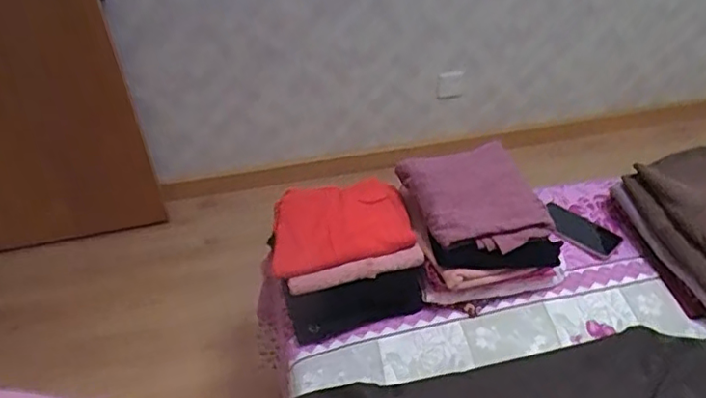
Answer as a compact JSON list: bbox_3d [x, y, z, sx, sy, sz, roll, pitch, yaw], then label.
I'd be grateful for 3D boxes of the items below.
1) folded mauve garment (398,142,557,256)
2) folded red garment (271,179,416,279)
[{"bbox_3d":[0.207,-0.005,1.039,0.199,0.048,0.222,-13,41,-11],"label":"folded mauve garment"},{"bbox_3d":[-0.028,0.036,1.081,0.239,0.039,0.257,-17,30,5],"label":"folded red garment"}]

